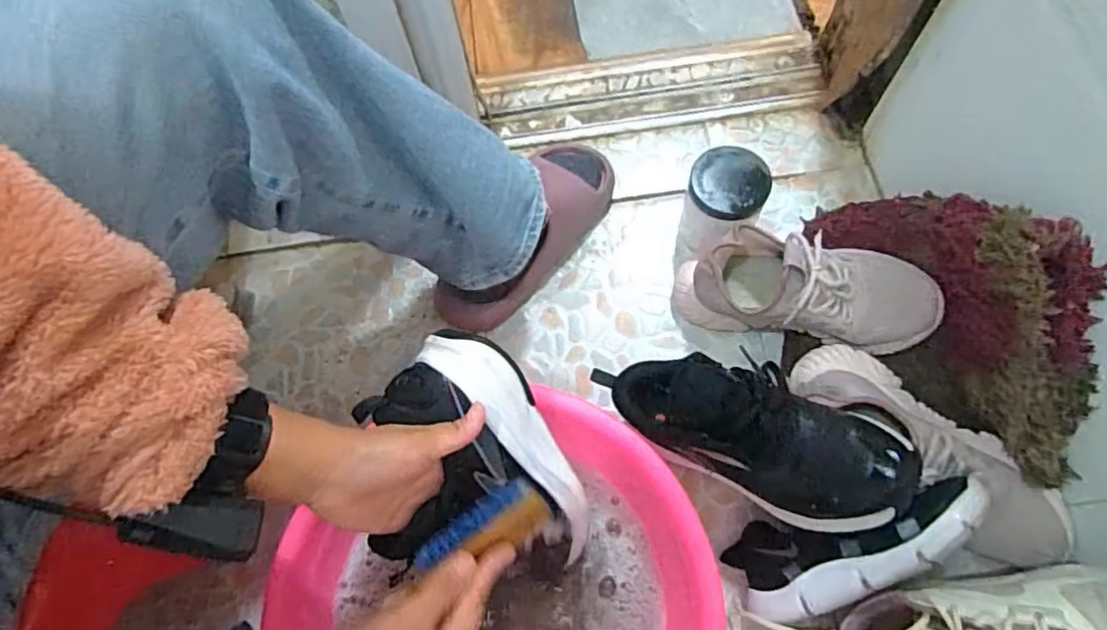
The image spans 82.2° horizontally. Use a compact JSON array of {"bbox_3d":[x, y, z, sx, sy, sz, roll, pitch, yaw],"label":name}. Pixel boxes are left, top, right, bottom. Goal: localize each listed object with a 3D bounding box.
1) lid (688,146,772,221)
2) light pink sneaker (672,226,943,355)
[{"bbox_3d":[0.182,-0.138,0.656,0.079,0.023,0.073,-1,68,3],"label":"lid"},{"bbox_3d":[0.246,-0.036,0.639,0.251,0.116,0.107,7,68,21],"label":"light pink sneaker"}]

